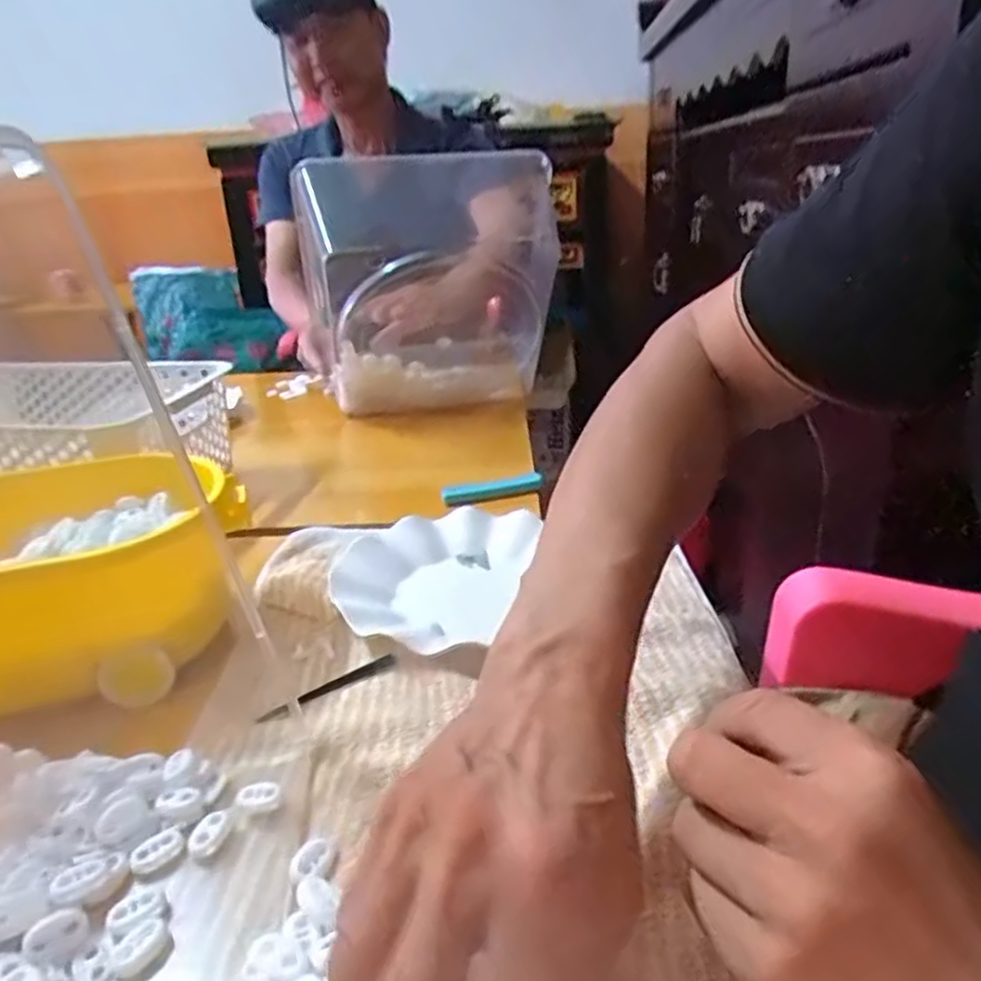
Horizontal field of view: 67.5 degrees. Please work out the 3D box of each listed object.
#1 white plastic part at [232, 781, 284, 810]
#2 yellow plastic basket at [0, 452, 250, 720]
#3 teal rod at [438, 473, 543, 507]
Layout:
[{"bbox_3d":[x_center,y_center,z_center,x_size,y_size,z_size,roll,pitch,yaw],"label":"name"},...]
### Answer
[{"bbox_3d":[-0.109,0.146,0.346,0.019,0.012,0.010,-10,27,-14],"label":"white plastic part"},{"bbox_3d":[-0.273,0.056,0.452,0.218,0.103,0.166,-16,27,-27],"label":"yellow plastic basket"},{"bbox_3d":[0.003,-0.002,0.698,0.100,0.014,0.020,-11,25,-17],"label":"teal rod"}]

